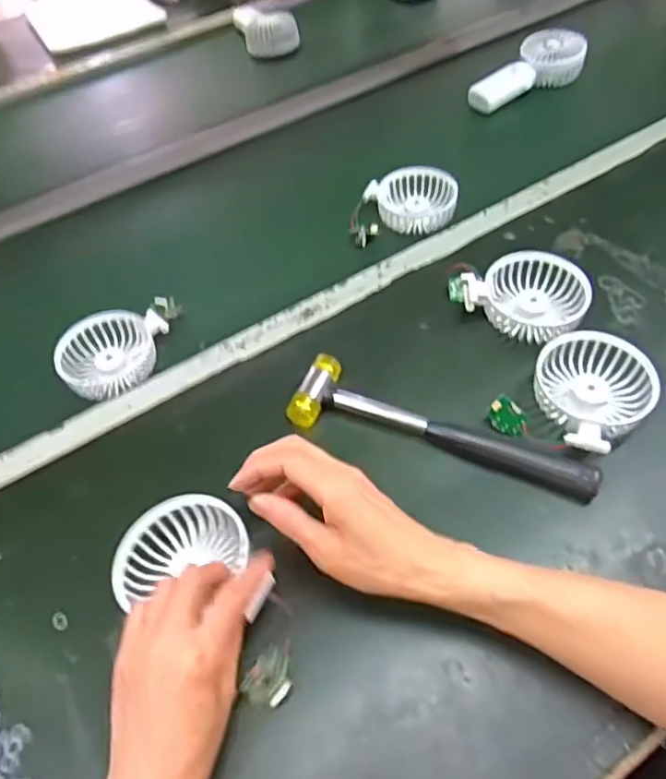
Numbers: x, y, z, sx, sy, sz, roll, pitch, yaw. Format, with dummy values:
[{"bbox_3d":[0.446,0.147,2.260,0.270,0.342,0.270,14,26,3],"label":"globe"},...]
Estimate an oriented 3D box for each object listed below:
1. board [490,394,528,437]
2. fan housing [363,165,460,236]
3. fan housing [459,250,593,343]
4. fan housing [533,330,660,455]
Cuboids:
[{"bbox_3d":[0.140,0.023,0.480,0.025,0.007,0.034,-40,81,13],"label":"board"},{"bbox_3d":[0.091,-0.220,0.697,0.097,0.037,0.078,-12,52,-3],"label":"fan housing"},{"bbox_3d":[0.175,-0.084,0.550,0.107,0.031,0.087,-1,52,6],"label":"fan housing"},{"bbox_3d":[0.204,-0.001,0.485,0.099,0.031,0.092,-33,56,-18],"label":"fan housing"}]

